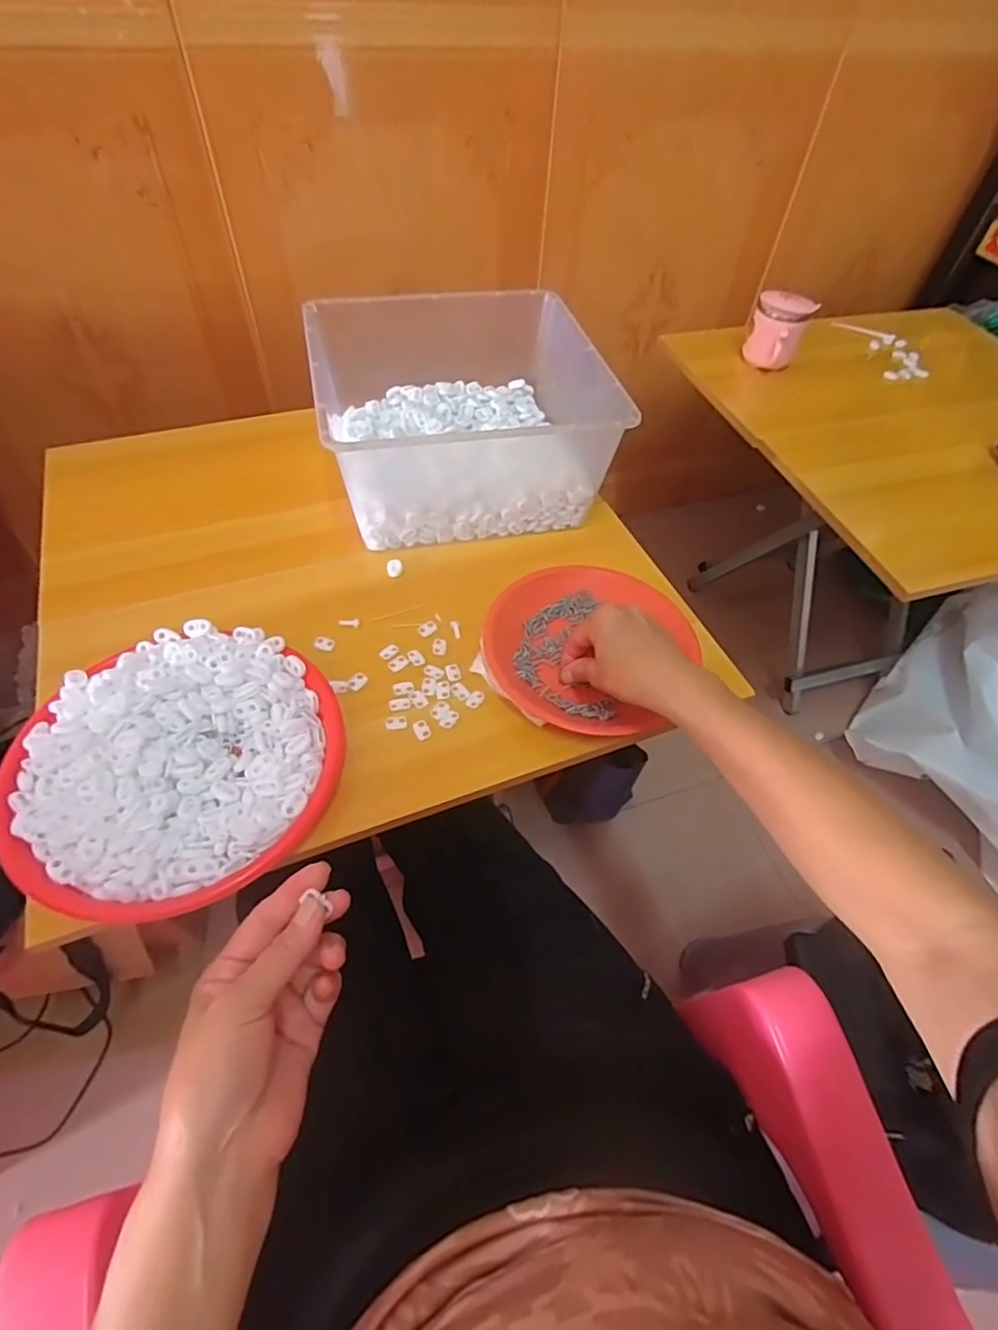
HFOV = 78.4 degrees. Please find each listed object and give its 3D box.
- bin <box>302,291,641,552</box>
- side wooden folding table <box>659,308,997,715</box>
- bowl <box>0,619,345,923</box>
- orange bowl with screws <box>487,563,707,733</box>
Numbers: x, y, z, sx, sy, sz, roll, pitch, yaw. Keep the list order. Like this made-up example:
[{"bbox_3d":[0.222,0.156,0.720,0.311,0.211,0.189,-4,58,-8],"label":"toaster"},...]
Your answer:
[{"bbox_3d":[-0.041,-0.280,0.680,0.288,0.136,0.257,-9,55,-10],"label":"bin"},{"bbox_3d":[0.625,-0.228,1.091,0.601,0.534,0.576,-13,55,-12],"label":"side wooden folding table"},{"bbox_3d":[-0.246,0.073,0.475,0.232,0.051,0.222,2,53,-2],"label":"bowl"},{"bbox_3d":[0.085,-0.024,0.565,0.176,0.038,0.183,2,53,-2],"label":"orange bowl with screws"}]

